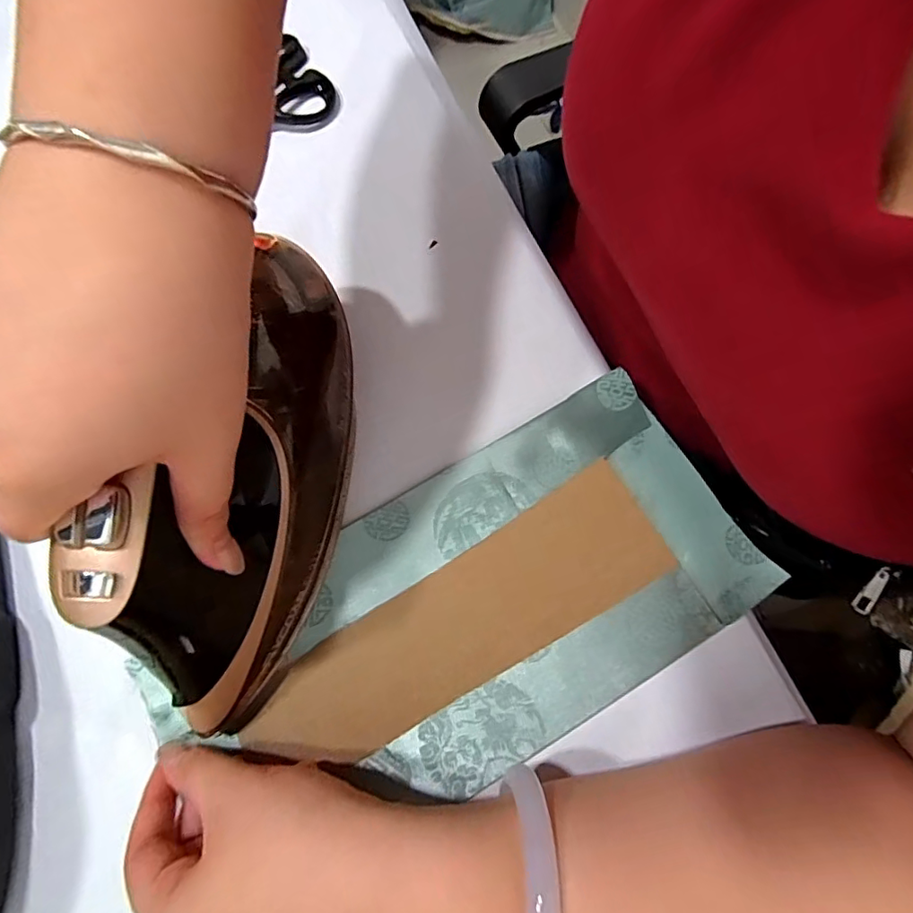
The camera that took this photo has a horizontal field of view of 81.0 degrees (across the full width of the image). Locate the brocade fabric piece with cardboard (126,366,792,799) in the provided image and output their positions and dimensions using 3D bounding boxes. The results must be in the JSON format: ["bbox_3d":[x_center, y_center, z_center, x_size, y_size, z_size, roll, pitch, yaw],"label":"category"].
[{"bbox_3d":[0.004,0.089,0.298,0.321,0.012,0.152,-30,75,-8],"label":"brocade fabric piece with cardboard"}]

